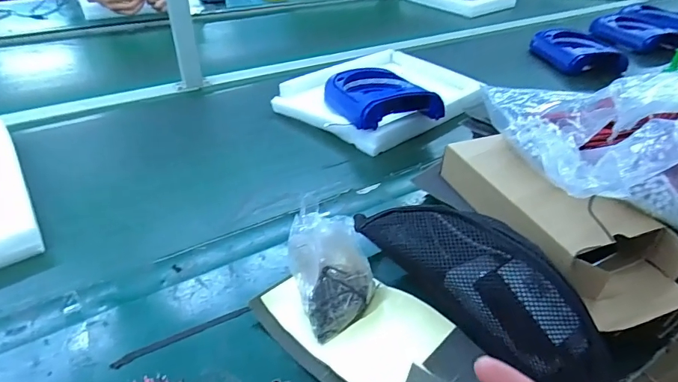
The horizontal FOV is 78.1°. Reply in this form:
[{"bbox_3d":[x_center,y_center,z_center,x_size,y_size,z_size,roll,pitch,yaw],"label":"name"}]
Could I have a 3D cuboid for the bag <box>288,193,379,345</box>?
[{"bbox_3d":[-0.011,0.084,0.452,0.078,0.107,0.090,-19,41,-27],"label":"bag"}]

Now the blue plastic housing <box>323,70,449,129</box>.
[{"bbox_3d":[0.078,-0.189,0.808,0.161,0.073,0.207,-14,40,-19],"label":"blue plastic housing"}]

